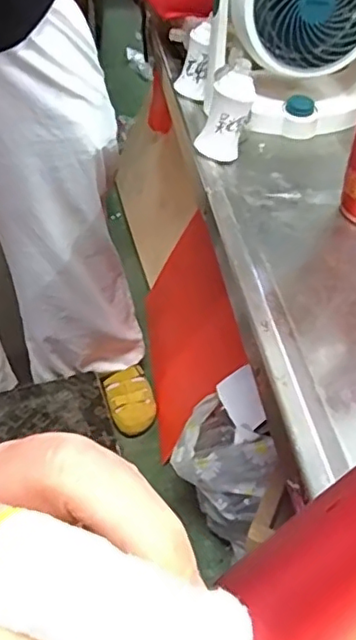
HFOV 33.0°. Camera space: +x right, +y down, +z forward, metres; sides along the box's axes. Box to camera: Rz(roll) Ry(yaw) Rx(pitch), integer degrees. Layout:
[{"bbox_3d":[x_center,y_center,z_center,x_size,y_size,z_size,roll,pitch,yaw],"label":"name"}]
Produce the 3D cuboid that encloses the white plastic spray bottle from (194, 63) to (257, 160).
[{"bbox_3d":[0.063,-0.264,0.760,0.047,0.121,0.046,35,33,33],"label":"white plastic spray bottle"}]

